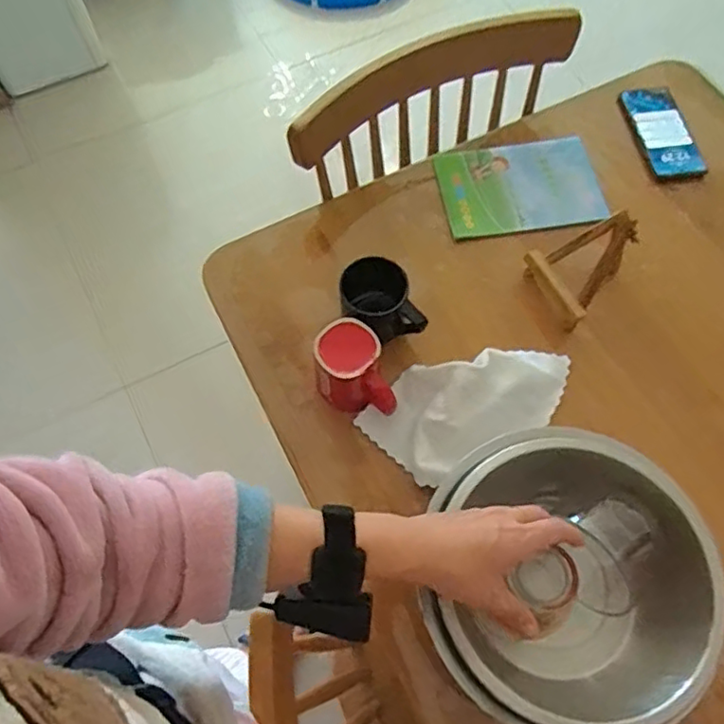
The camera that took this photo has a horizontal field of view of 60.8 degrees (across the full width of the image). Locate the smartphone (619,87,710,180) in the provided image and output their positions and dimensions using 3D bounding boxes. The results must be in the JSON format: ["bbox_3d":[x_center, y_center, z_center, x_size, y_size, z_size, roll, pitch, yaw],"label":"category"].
[{"bbox_3d":[0.412,-0.318,0.850,0.083,0.011,0.154,-11,67,-5],"label":"smartphone"}]

